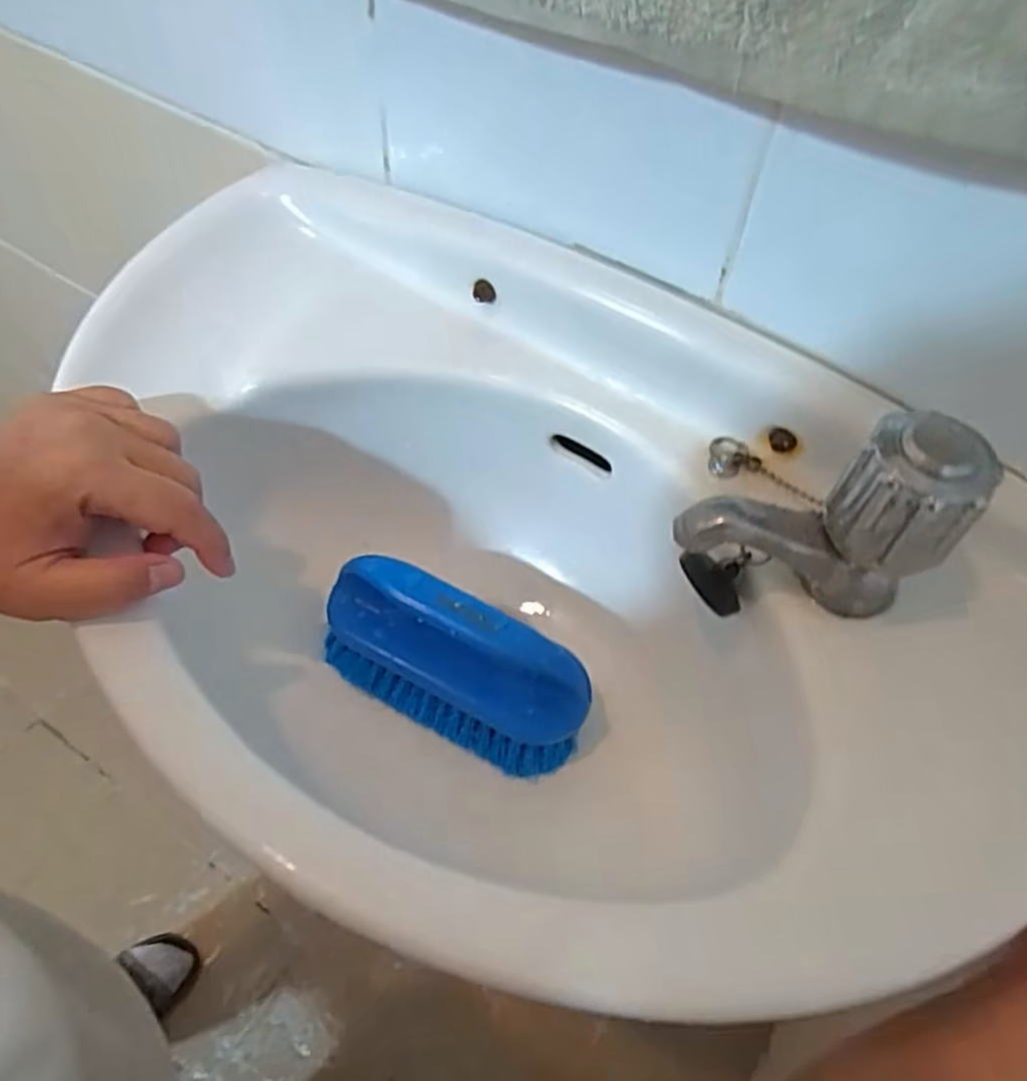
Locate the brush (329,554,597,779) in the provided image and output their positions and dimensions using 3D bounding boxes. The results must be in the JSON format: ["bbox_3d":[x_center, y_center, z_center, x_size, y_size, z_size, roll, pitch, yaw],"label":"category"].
[{"bbox_3d":[-0.030,0.060,0.389,0.141,0.078,0.046,23,19,14],"label":"brush"}]

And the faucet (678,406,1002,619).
[{"bbox_3d":[0.117,-0.013,0.290,0.098,0.086,0.041,12,56,6],"label":"faucet"}]

